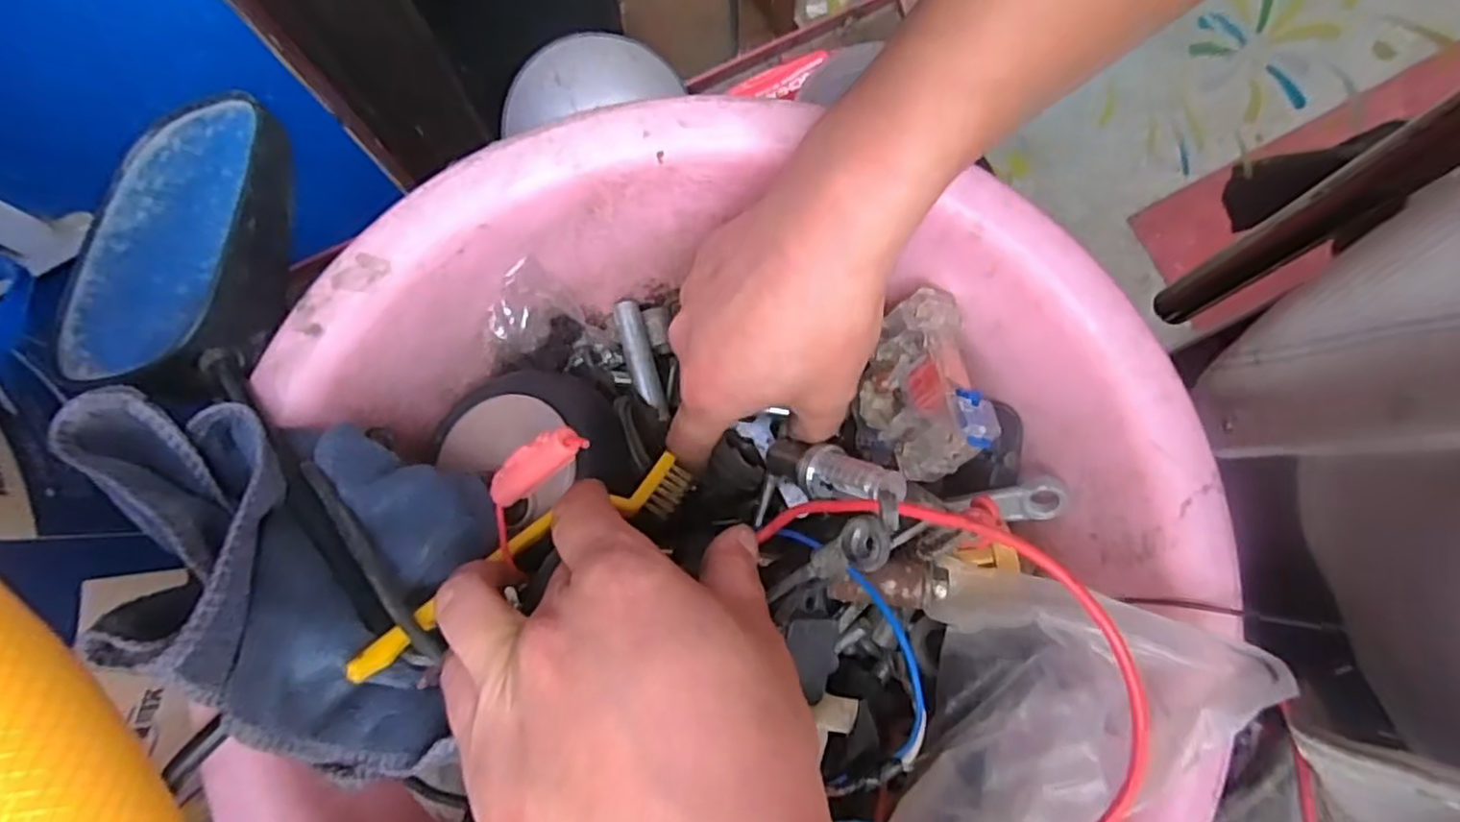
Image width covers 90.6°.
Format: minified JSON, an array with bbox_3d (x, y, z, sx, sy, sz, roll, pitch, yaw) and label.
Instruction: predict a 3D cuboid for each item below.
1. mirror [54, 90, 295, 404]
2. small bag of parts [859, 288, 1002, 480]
[{"bbox_3d":[-0.217,-0.064,0.301,0.094,0.040,0.130,-4,69,18],"label":"mirror"},{"bbox_3d":[0.092,-0.008,0.330,0.030,0.059,0.079,4,56,-29],"label":"small bag of parts"}]

